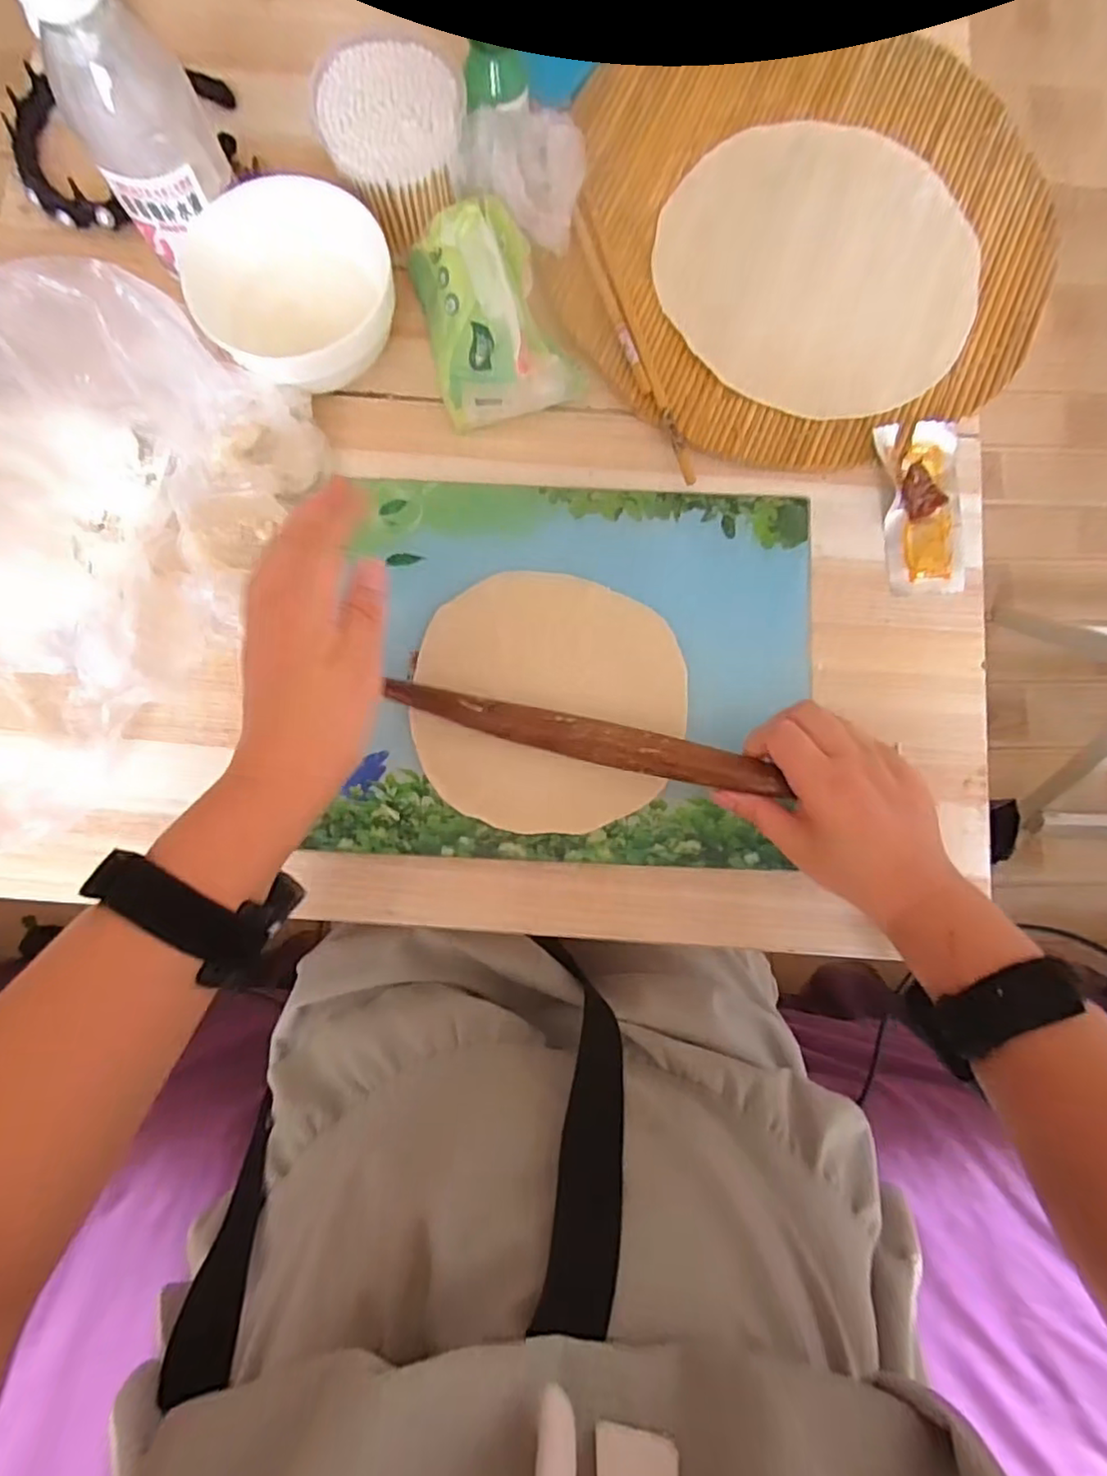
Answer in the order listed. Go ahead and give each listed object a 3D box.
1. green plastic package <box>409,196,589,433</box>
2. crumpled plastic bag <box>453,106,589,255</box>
[{"bbox_3d":[-0.034,-0.275,0.420,0.095,0.064,0.122,-13,83,-4],"label":"green plastic package"},{"bbox_3d":[-0.019,-0.364,0.411,0.075,0.040,0.064,21,82,0],"label":"crumpled plastic bag"}]

